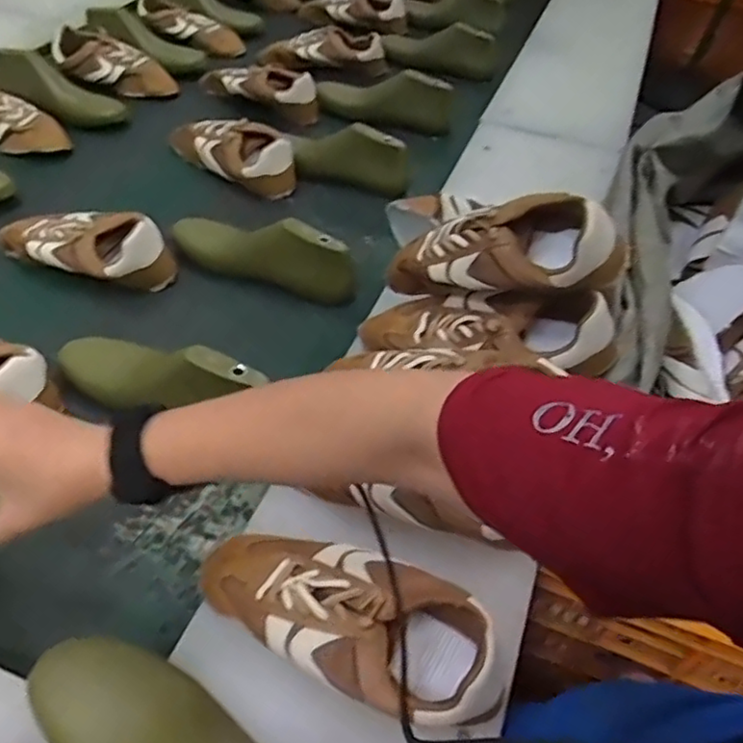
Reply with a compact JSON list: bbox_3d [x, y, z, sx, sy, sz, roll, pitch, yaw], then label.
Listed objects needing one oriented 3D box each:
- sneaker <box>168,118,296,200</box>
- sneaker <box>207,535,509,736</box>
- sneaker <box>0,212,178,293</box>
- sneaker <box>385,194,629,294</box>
[{"bbox_3d":[-0.212,-0.346,1.014,0.226,0.068,0.095,33,53,22],"label":"sneaker"},{"bbox_3d":[-0.016,0.172,0.479,0.227,0.077,0.099,23,50,14],"label":"sneaker"},{"bbox_3d":[-0.359,-0.159,0.828,0.223,0.067,0.081,17,48,9],"label":"sneaker"},{"bbox_3d":[0.113,-0.109,0.621,0.230,0.087,0.074,-3,42,25],"label":"sneaker"}]

